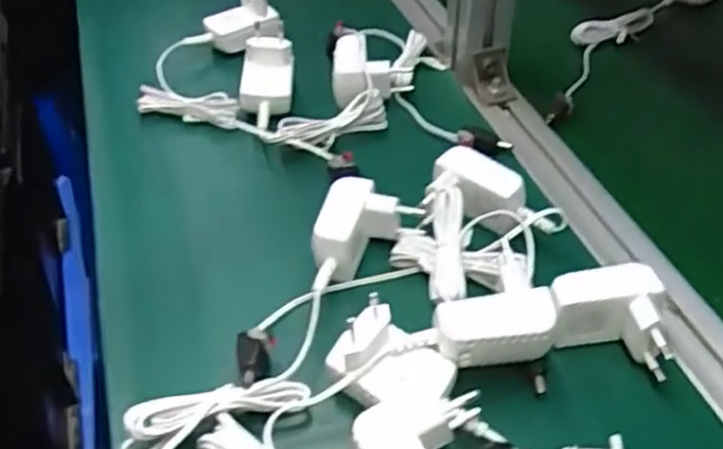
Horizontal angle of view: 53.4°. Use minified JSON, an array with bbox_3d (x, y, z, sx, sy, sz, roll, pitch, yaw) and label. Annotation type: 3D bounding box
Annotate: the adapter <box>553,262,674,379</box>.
[{"bbox_3d":[0.133,0.052,0.384,0.056,0.033,0.050,-4,43,-3],"label":"adapter"}]

